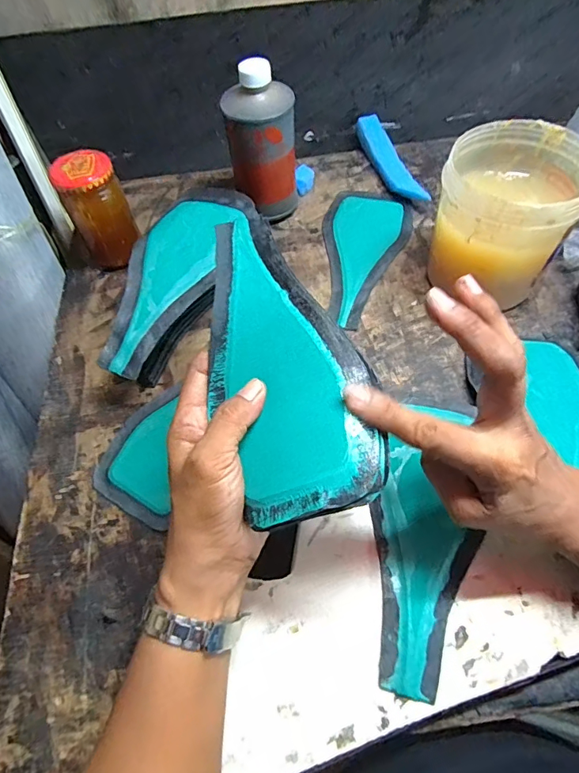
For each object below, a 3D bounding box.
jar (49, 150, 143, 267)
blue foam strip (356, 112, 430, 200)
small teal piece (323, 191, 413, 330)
[{"bbox_3d":[-0.197,-0.181,0.469,0.059,0.104,0.052,-24,61,-10],"label":"jar"},{"bbox_3d":[0.126,-0.285,0.569,0.034,0.028,0.173,-13,59,-4],"label":"blue foam strip"},{"bbox_3d":[0.074,-0.153,0.503,0.095,0.007,0.209,16,61,13],"label":"small teal piece"}]

